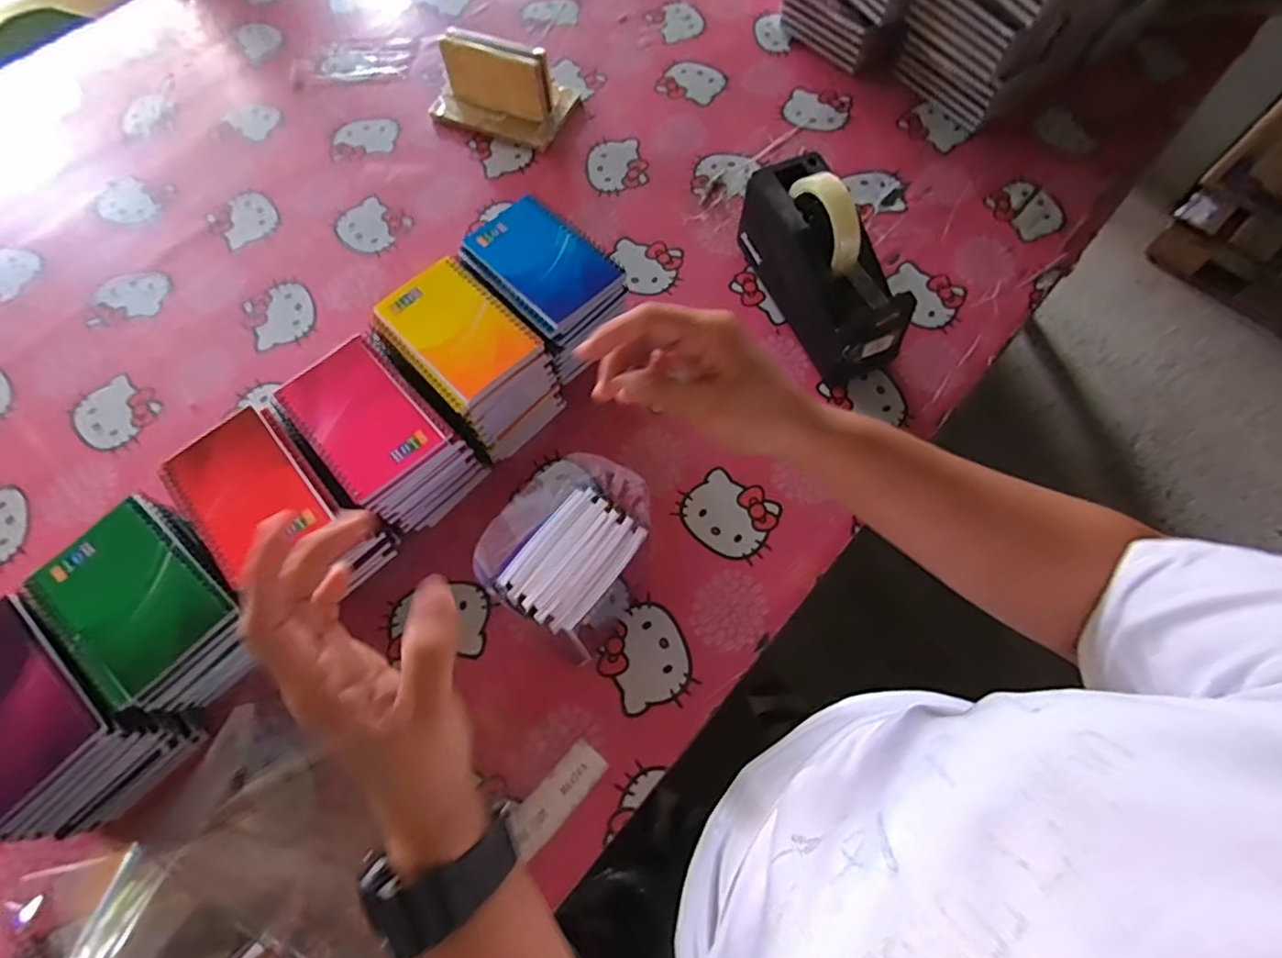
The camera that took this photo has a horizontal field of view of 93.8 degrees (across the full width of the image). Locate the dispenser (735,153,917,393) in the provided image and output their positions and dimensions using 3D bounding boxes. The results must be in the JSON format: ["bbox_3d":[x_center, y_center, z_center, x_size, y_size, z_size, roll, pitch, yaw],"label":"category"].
[{"bbox_3d":[0.174,-0.205,0.569,0.072,0.122,0.201,-23,68,-9],"label":"dispenser"}]

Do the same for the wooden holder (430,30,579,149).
[{"bbox_3d":[-0.164,-0.473,0.710,0.156,0.083,0.102,24,69,11],"label":"wooden holder"}]

